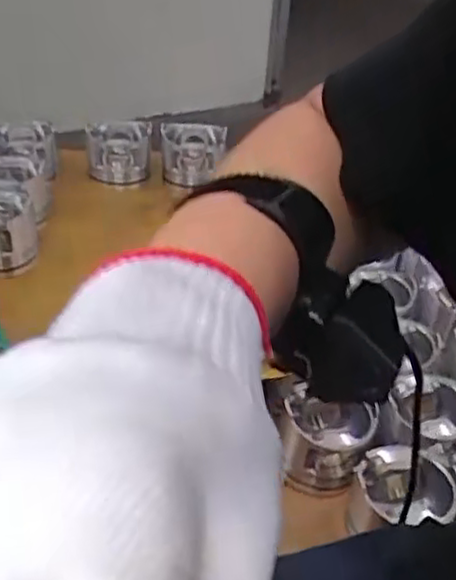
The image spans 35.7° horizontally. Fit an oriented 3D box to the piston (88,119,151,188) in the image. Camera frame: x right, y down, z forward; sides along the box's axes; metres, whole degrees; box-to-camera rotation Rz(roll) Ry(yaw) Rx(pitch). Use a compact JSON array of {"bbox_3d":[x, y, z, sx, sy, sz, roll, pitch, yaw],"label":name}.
[{"bbox_3d":[-0.194,-0.246,1.264,0.109,0.089,0.109,-3,37,-9],"label":"piston"}]

